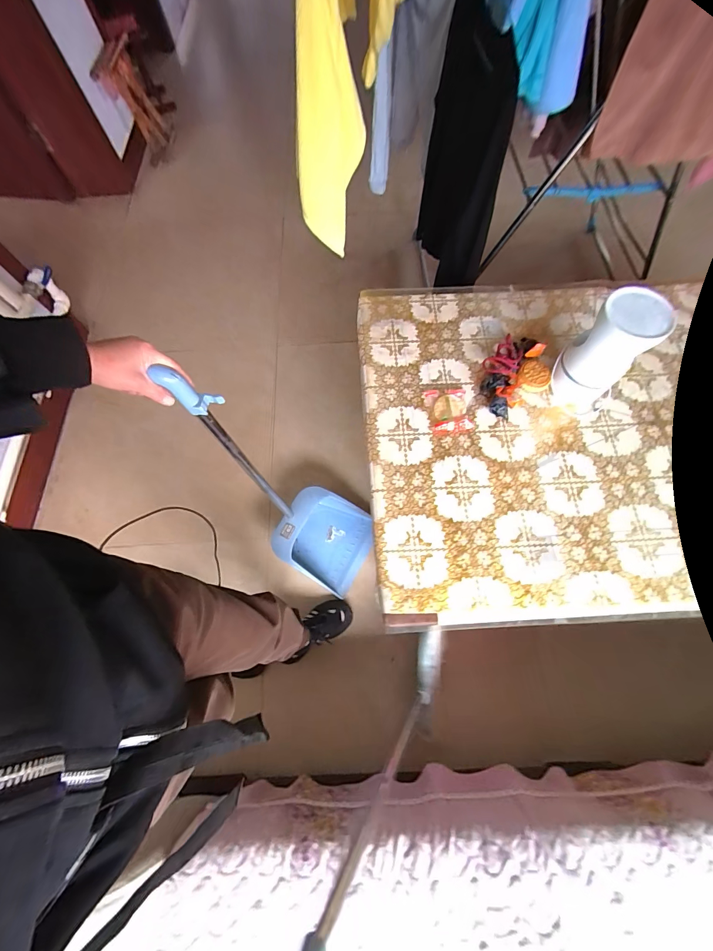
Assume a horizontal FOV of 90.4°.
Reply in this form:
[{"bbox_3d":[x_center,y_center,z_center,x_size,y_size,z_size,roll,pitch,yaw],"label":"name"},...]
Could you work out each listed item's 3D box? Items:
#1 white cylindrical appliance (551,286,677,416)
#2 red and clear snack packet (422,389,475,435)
[{"bbox_3d":[0.507,-0.243,0.718,0.128,0.222,0.128,-1,71,2],"label":"white cylindrical appliance"},{"bbox_3d":[0.207,-0.150,0.797,0.091,0.016,0.113,-9,71,-1],"label":"red and clear snack packet"}]

